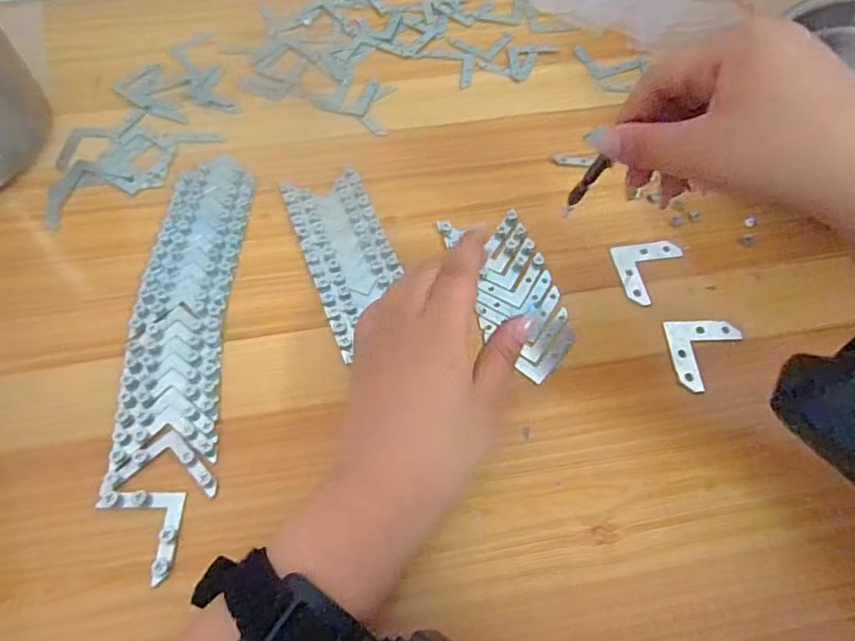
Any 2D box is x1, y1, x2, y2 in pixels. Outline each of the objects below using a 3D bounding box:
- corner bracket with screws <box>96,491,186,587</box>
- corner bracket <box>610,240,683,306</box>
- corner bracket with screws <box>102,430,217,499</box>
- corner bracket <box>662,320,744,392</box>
[{"bbox_3d":[-0.140,0.103,0.277,0.041,0.005,0.041,0,60,0],"label":"corner bracket with screws"},{"bbox_3d":[0.140,-0.030,0.360,0.044,0.004,0.043,-7,62,-8],"label":"corner bracket"},{"bbox_3d":[-0.132,0.072,0.293,0.054,0.007,0.034,2,60,1],"label":"corner bracket with screws"},{"bbox_3d":[0.161,0.019,0.330,0.043,0.004,0.044,-3,60,-2],"label":"corner bracket"}]

